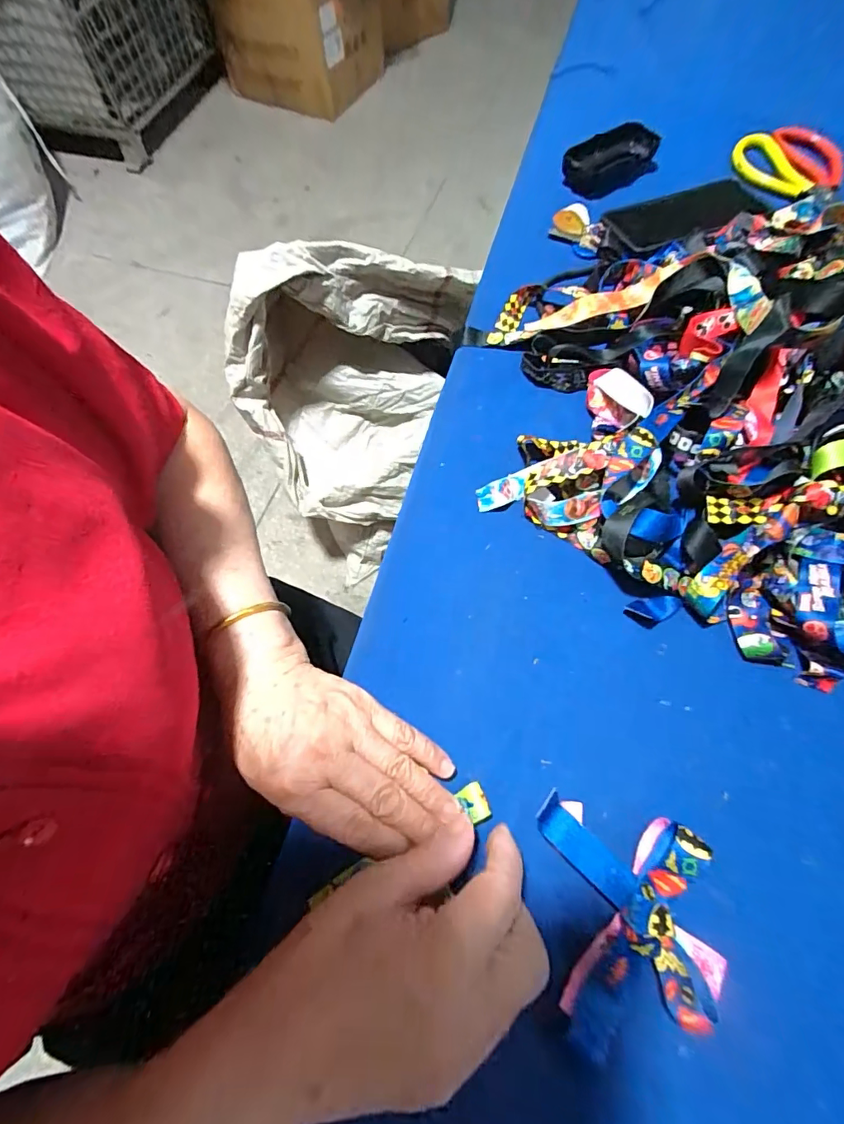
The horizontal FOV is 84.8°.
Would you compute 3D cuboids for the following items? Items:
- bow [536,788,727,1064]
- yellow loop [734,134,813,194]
[{"bbox_3d":[0.118,0.195,0.253,0.087,0.033,0.113,-3,68,1],"label":"bow"},{"bbox_3d":[0.388,-0.441,0.517,0.048,0.013,0.107,-17,69,-5],"label":"yellow loop"}]

